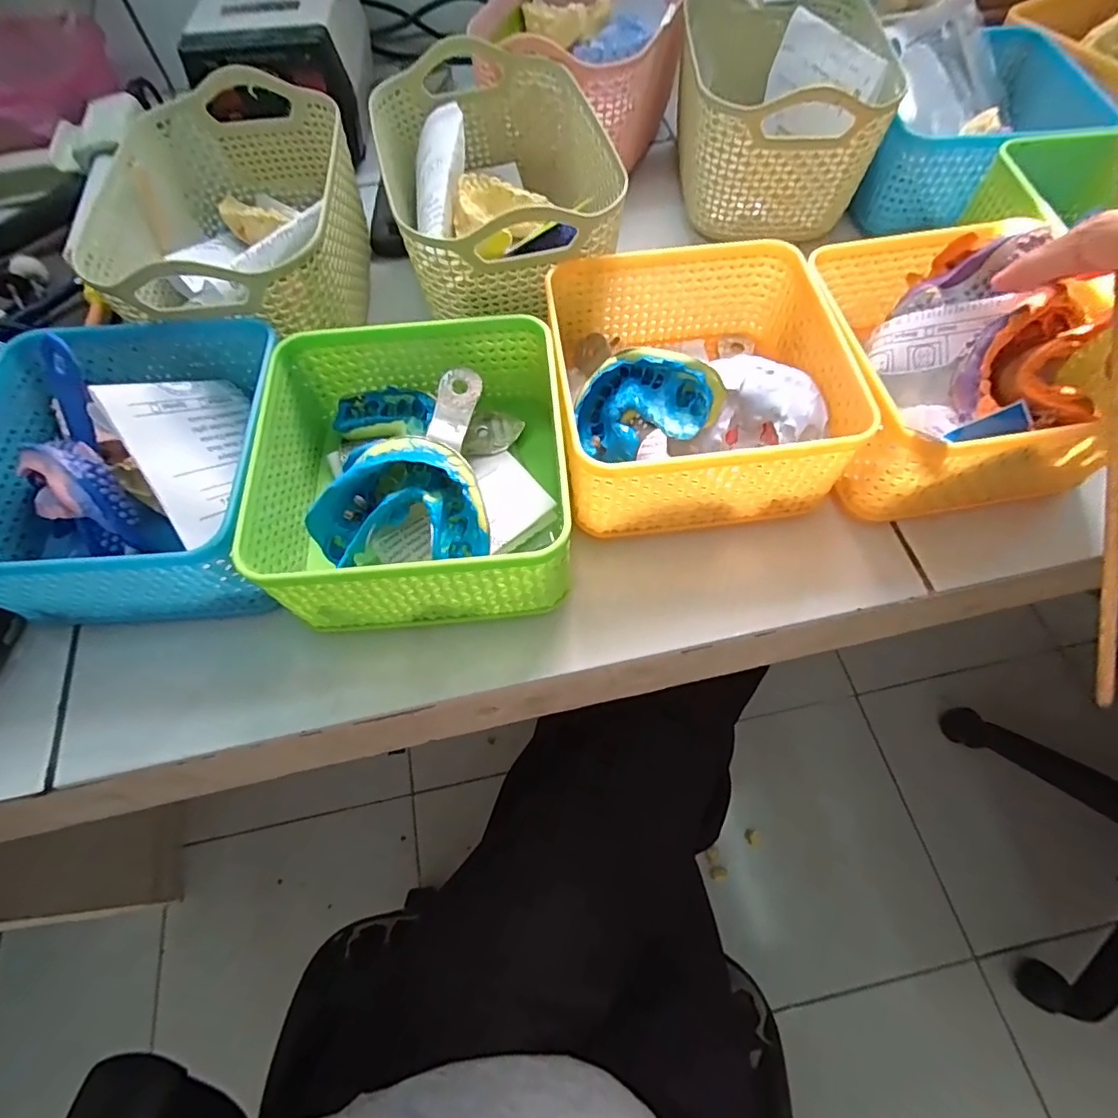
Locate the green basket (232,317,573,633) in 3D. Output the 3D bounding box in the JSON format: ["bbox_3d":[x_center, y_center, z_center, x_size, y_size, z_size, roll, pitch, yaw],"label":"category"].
[{"bbox_3d":[-0.062,-0.039,0.267,0.128,0.067,0.128,-5,63,-1],"label":"green basket"}]

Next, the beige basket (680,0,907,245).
[{"bbox_3d":[0.143,-0.317,0.384,0.114,0.076,0.206,1,63,2],"label":"beige basket"}]

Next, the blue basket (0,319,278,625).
[{"bbox_3d":[-0.195,-0.042,0.269,0.131,0.070,0.134,-4,63,0],"label":"blue basket"}]

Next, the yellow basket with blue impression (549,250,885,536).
[{"bbox_3d":[0.067,-0.086,0.286,0.134,0.064,0.131,-7,63,-2],"label":"yellow basket with blue impression"}]

